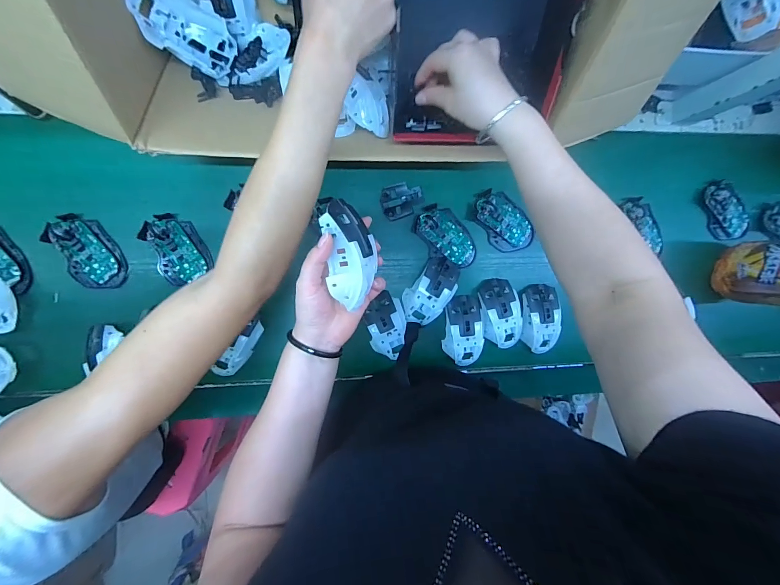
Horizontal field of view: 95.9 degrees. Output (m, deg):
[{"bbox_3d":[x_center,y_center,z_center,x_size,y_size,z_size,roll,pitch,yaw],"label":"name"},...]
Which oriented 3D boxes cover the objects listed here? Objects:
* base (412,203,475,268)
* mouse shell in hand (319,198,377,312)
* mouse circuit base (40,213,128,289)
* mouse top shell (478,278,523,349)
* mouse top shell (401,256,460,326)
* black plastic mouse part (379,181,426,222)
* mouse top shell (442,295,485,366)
[{"bbox_3d":[0.091,-0.089,0.565,0.068,0.018,0.112,-37,97,-2],"label":"base"},{"bbox_3d":[-0.039,-0.039,0.360,0.051,0.044,0.105,-5,95,-6],"label":"mouse shell in hand"},{"bbox_3d":[-0.438,-0.057,0.508,0.070,0.023,0.112,-29,97,-3],"label":"mouse circuit base"},{"bbox_3d":[0.186,0.035,0.574,0.064,0.027,0.114,-10,96,-6],"label":"mouse top shell"},{"bbox_3d":[0.067,-0.001,0.559,0.065,0.028,0.113,35,90,-8],"label":"mouse top shell"},{"bbox_3d":[0.019,-0.148,0.563,0.065,0.013,0.052,-21,97,-4],"label":"black plastic mouse part"},{"bbox_3d":[0.123,0.064,0.572,0.063,0.030,0.115,-4,95,-6],"label":"mouse top shell"}]

